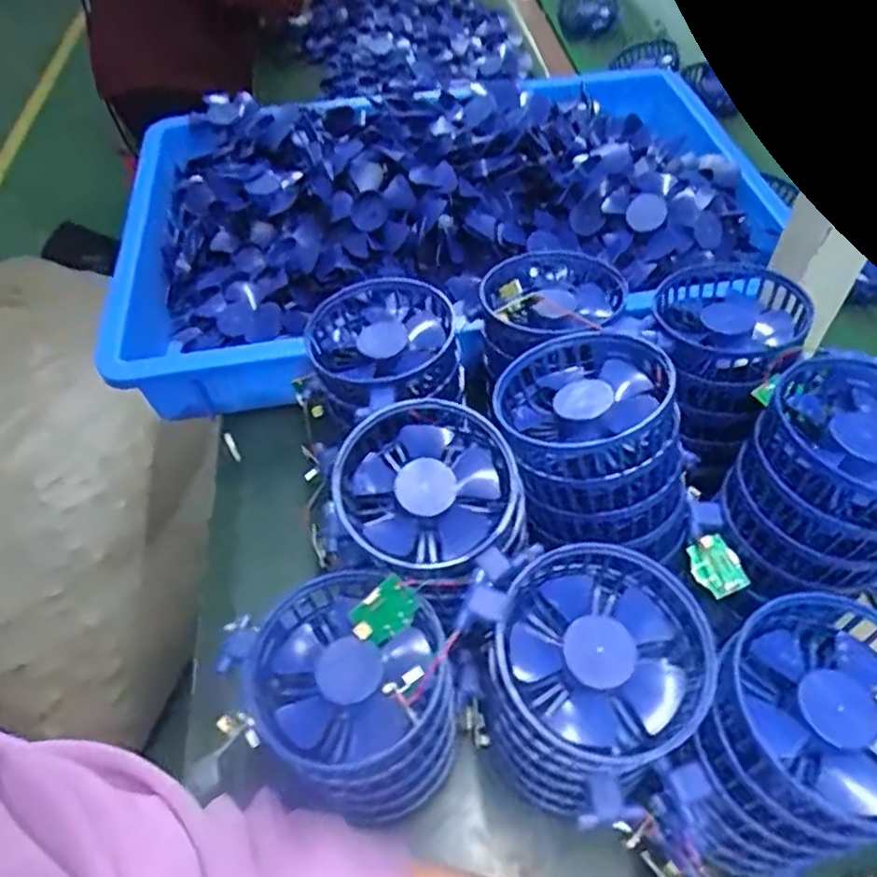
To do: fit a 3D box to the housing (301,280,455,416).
[{"bbox_3d":[-0.036,-0.061,0.419,0.087,0.031,0.105,-28,57,-20],"label":"housing"}]

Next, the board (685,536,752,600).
[{"bbox_3d":[0.148,0.069,0.360,0.024,0.004,0.031,-38,69,8],"label":"board"}]

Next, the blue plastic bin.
[{"bbox_3d":[0.005,-0.225,0.607,0.544,0.118,0.336,-6,52,-4],"label":"blue plastic bin"}]

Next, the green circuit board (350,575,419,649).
[{"bbox_3d":[-0.025,0.083,0.319,0.031,0.008,0.022,-39,87,-1],"label":"green circuit board"}]

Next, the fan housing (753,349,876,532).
[{"bbox_3d":[0.209,0.001,0.330,0.091,0.034,0.075,34,59,24],"label":"fan housing"}]

